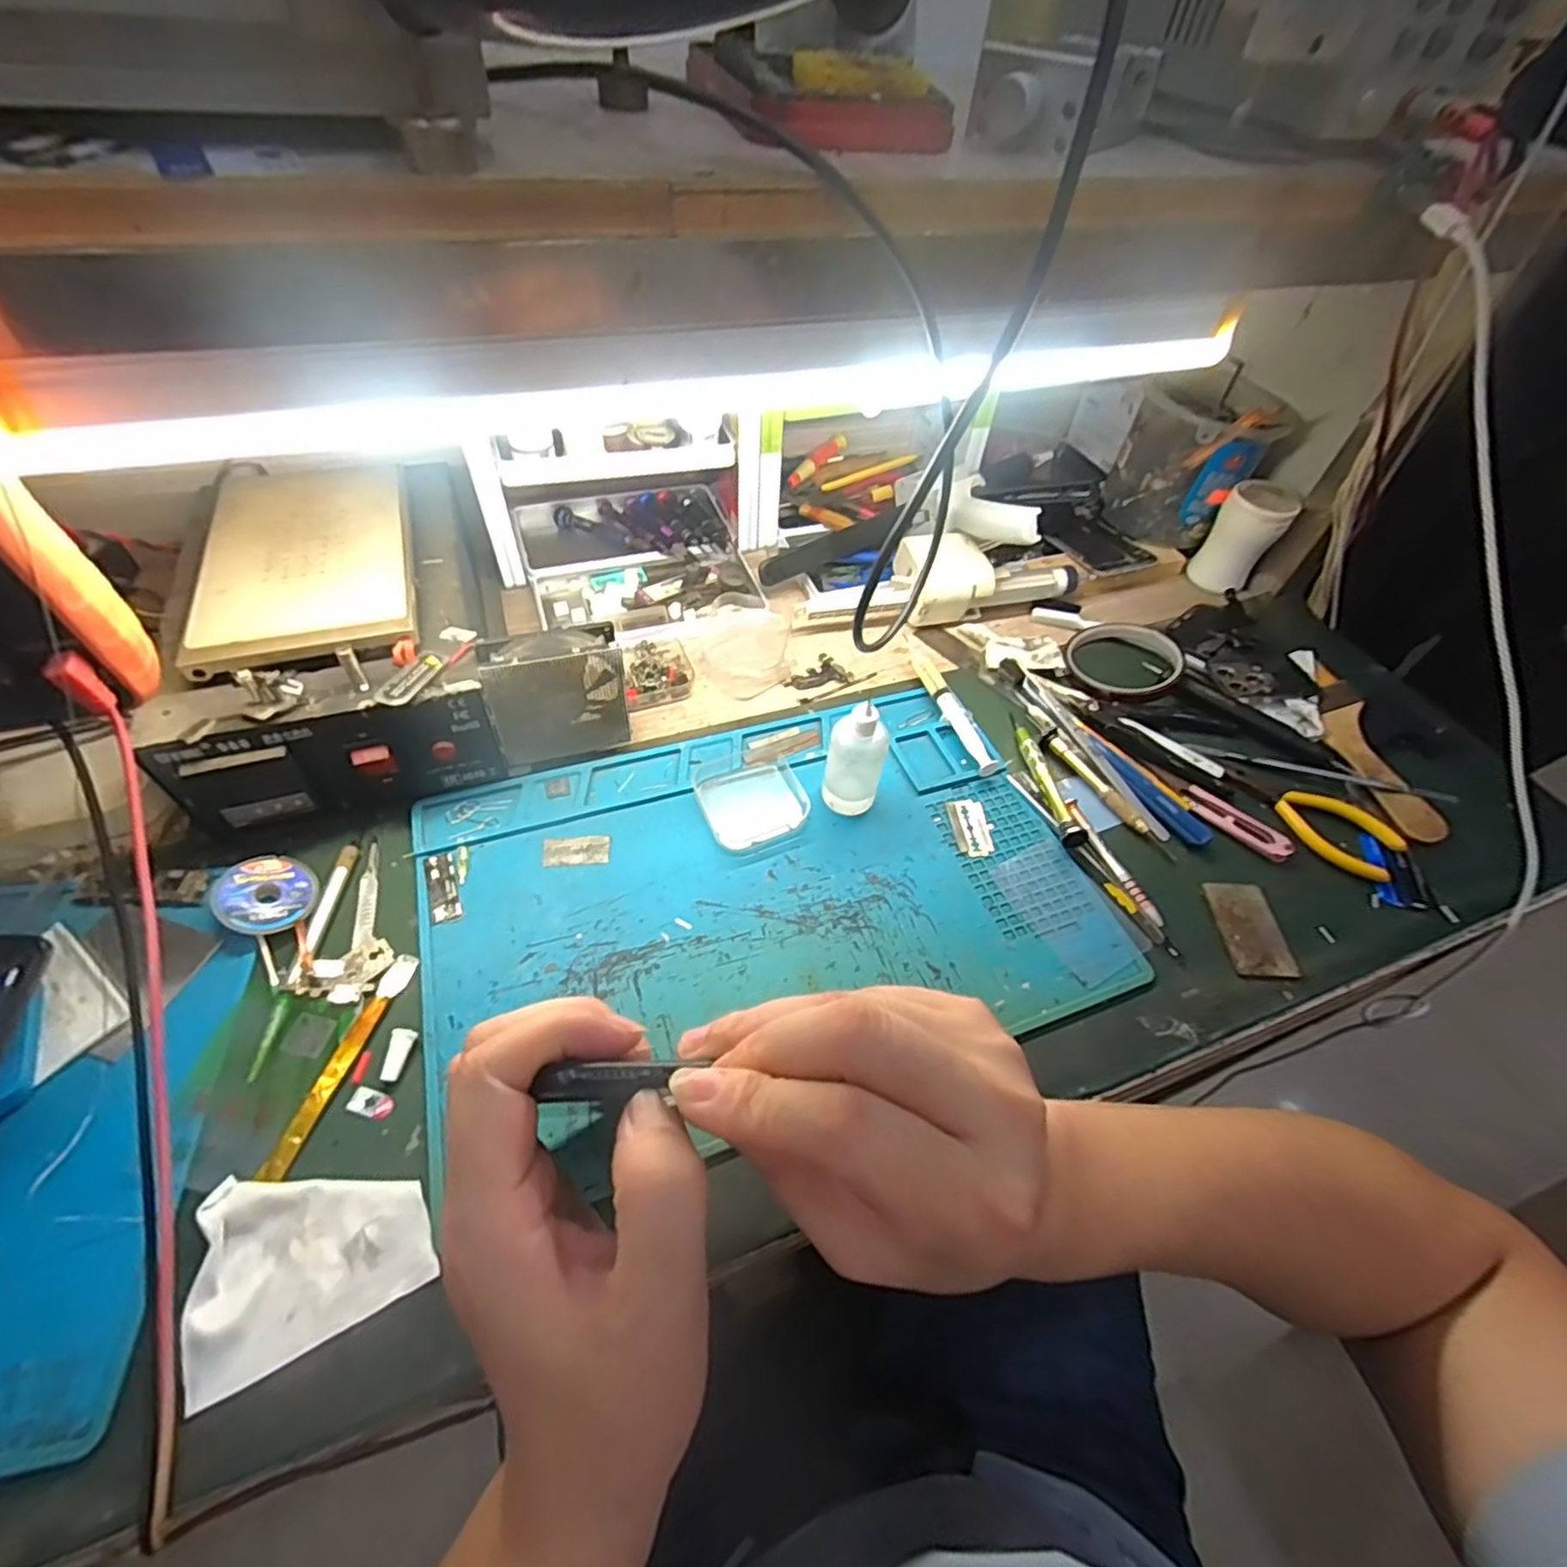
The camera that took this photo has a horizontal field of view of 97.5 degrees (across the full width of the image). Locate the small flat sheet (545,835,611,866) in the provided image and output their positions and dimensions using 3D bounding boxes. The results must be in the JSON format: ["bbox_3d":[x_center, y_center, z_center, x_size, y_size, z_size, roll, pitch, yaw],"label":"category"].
[{"bbox_3d":[-0.124,0.040,0.414,0.039,0.004,0.018,-2,53,-7],"label":"small flat sheet"}]

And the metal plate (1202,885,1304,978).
[{"bbox_3d":[0.278,0.085,0.408,0.037,0.004,0.060,4,52,-2],"label":"metal plate"}]

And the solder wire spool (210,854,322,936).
[{"bbox_3d":[-0.279,0.059,0.371,0.046,0.006,0.046,20,43,-20],"label":"solder wire spool"}]

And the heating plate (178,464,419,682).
[{"bbox_3d":[-0.284,-0.137,0.417,0.107,0.020,0.184,-14,55,-15],"label":"heating plate"}]

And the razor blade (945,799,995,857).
[{"bbox_3d":[0.122,0.027,0.442,0.026,0.004,0.042,-4,53,-8],"label":"razor blade"}]

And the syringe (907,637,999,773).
[{"bbox_3d":[0.119,-0.061,0.501,0.021,0.015,0.139,-11,54,-13],"label":"syringe"}]

